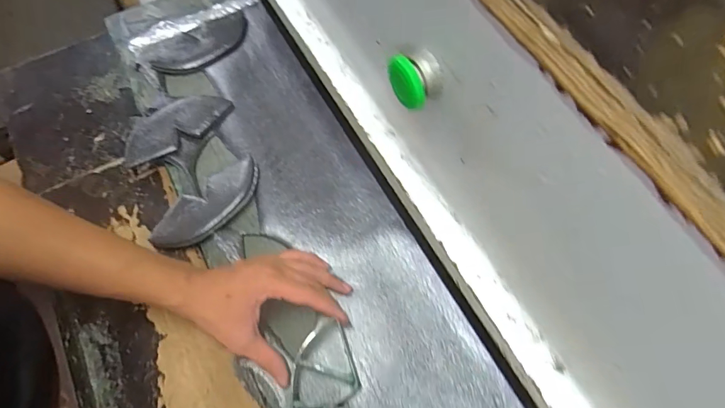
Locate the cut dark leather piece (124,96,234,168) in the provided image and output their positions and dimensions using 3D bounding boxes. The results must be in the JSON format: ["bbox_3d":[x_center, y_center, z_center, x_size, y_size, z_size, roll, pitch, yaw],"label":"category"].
[{"bbox_3d":[-0.236,-0.100,0.529,0.140,0.021,0.063,-35,71,-14],"label":"cut dark leather piece"}]

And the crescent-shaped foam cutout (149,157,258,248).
[{"bbox_3d":[-0.175,0.001,0.486,0.059,0.015,0.138,37,71,15],"label":"crescent-shaped foam cutout"}]

